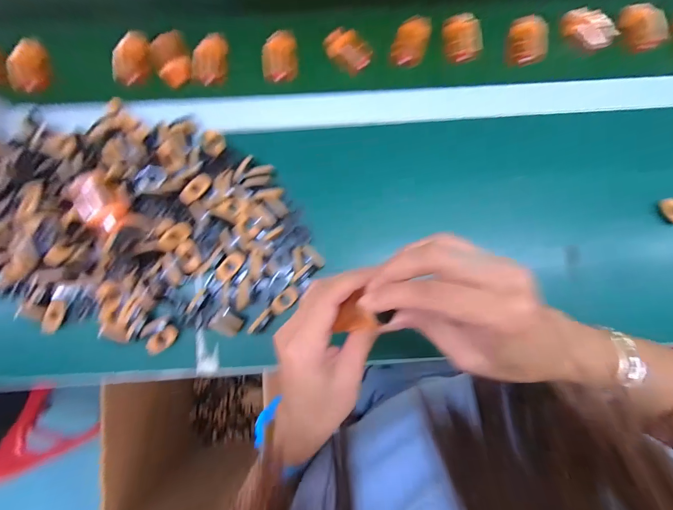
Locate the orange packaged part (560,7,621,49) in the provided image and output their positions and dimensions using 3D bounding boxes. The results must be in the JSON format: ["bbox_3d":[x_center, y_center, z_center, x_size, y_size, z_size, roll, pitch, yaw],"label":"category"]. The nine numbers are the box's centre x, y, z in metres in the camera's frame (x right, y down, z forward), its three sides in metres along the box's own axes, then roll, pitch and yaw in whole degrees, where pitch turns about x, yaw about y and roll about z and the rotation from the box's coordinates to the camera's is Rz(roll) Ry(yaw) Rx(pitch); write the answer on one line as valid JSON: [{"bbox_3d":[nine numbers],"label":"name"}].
[{"bbox_3d":[0.329,-0.296,0.392,0.025,0.029,0.066,-40,85,-6],"label":"orange packaged part"}]

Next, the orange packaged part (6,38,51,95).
[{"bbox_3d":[-0.401,-0.244,0.390,0.032,0.021,0.070,1,82,-1],"label":"orange packaged part"}]

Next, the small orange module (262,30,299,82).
[{"bbox_3d":[-0.073,-0.256,0.392,0.045,0.018,0.064,-5,83,-2],"label":"small orange module"}]

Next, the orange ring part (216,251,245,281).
[{"bbox_3d":[-0.124,0.013,0.351,0.018,0.004,0.040,36,83,4],"label":"orange ring part"}]

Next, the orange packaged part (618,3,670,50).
[{"bbox_3d":[0.411,-0.308,0.404,0.016,0.037,0.071,-20,83,-4],"label":"orange packaged part"}]

